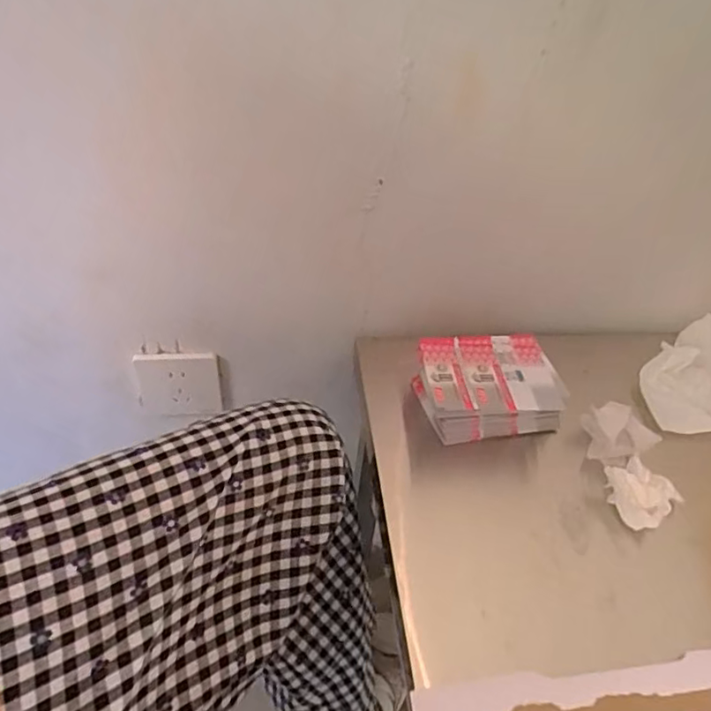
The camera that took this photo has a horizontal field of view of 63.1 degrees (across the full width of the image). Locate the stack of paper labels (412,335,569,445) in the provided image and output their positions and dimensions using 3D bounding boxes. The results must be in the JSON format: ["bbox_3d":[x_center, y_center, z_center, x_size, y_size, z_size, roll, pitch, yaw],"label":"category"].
[{"bbox_3d":[0.117,0.028,0.512,0.119,0.049,0.088,-4,44,-10],"label":"stack of paper labels"}]

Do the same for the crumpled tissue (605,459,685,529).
[{"bbox_3d":[0.233,0.108,0.463,0.055,0.025,0.048,-11,45,-16],"label":"crumpled tissue"}]

